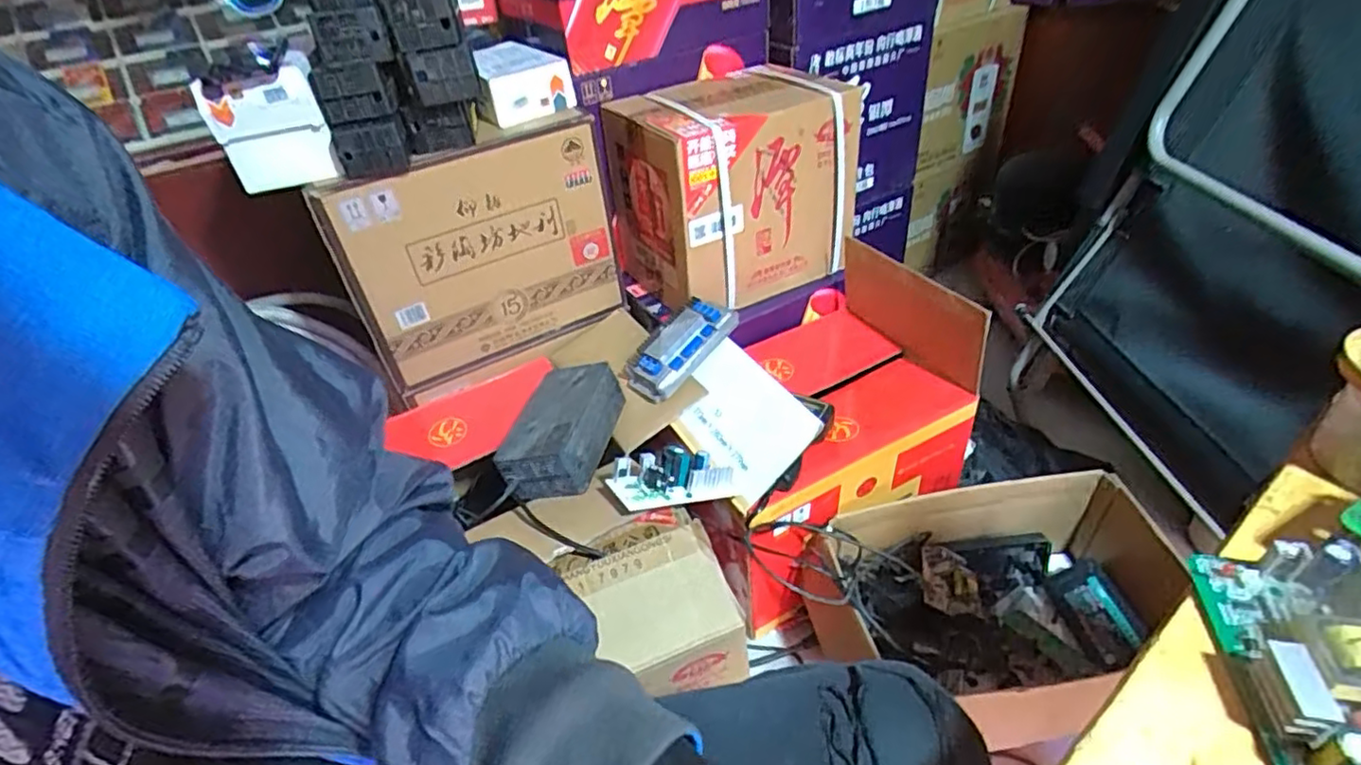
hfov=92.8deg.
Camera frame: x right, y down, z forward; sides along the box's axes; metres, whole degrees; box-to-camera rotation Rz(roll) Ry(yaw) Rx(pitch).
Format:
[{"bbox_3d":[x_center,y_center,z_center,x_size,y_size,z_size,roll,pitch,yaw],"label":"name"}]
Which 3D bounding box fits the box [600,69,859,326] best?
[{"bbox_3d":[0.086,-0.299,1.016,0.343,0.286,0.200,-21,41,-16],"label":"box"}]

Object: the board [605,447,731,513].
[{"bbox_3d":[-0.011,0.111,0.764,0.138,0.033,0.071,-11,39,-5],"label":"board"}]

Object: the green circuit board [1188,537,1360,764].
[{"bbox_3d":[0.307,0.131,0.308,0.066,0.029,0.121,3,40,12],"label":"green circuit board"}]

